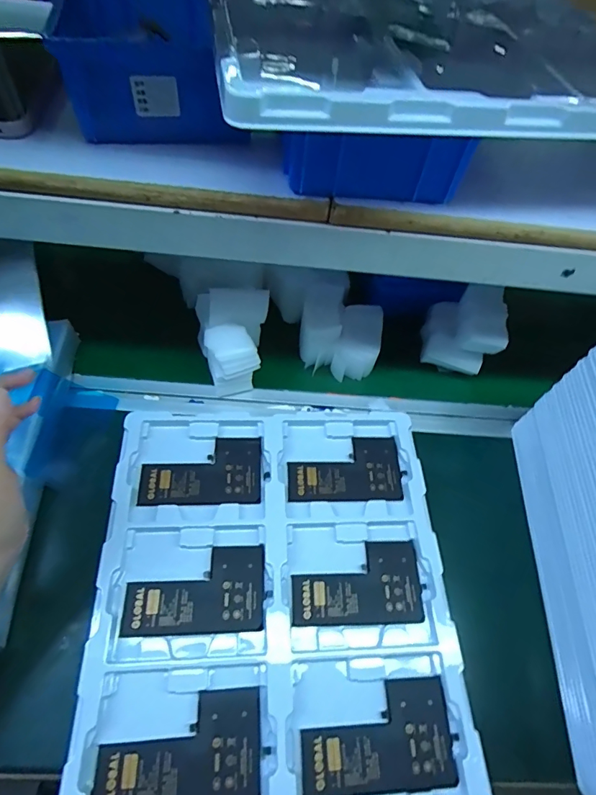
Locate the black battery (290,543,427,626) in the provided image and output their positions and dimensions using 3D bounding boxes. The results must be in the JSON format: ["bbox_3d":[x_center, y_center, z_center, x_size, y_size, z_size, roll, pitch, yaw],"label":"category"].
[{"bbox_3d":[0.049,0.155,0.370,0.107,0.005,0.063,1,56,-5],"label":"black battery"}]

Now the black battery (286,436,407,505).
[{"bbox_3d":[0.045,0.069,0.423,0.108,0.007,0.063,0,56,-6],"label":"black battery"}]

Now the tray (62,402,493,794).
[{"bbox_3d":[-0.017,0.151,0.360,0.272,0.020,0.317,0,56,-6],"label":"tray"}]

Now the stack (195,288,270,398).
[{"bbox_3d":[-0.071,-0.060,0.472,0.079,0.082,0.097,-2,59,-7],"label":"stack"}]

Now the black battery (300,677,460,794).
[{"bbox_3d":[0.057,0.243,0.317,0.110,0.007,0.061,-1,56,-7],"label":"black battery"}]

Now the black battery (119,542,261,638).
[{"bbox_3d":[-0.082,0.154,0.355,0.107,0.007,0.063,0,56,-6],"label":"black battery"}]

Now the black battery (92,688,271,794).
[{"bbox_3d":[-0.079,0.241,0.301,0.109,0.007,0.063,-1,56,-6],"label":"black battery"}]

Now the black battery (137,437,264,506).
[{"bbox_3d":[-0.088,0.067,0.407,0.108,0.004,0.064,0,56,-6],"label":"black battery"}]

